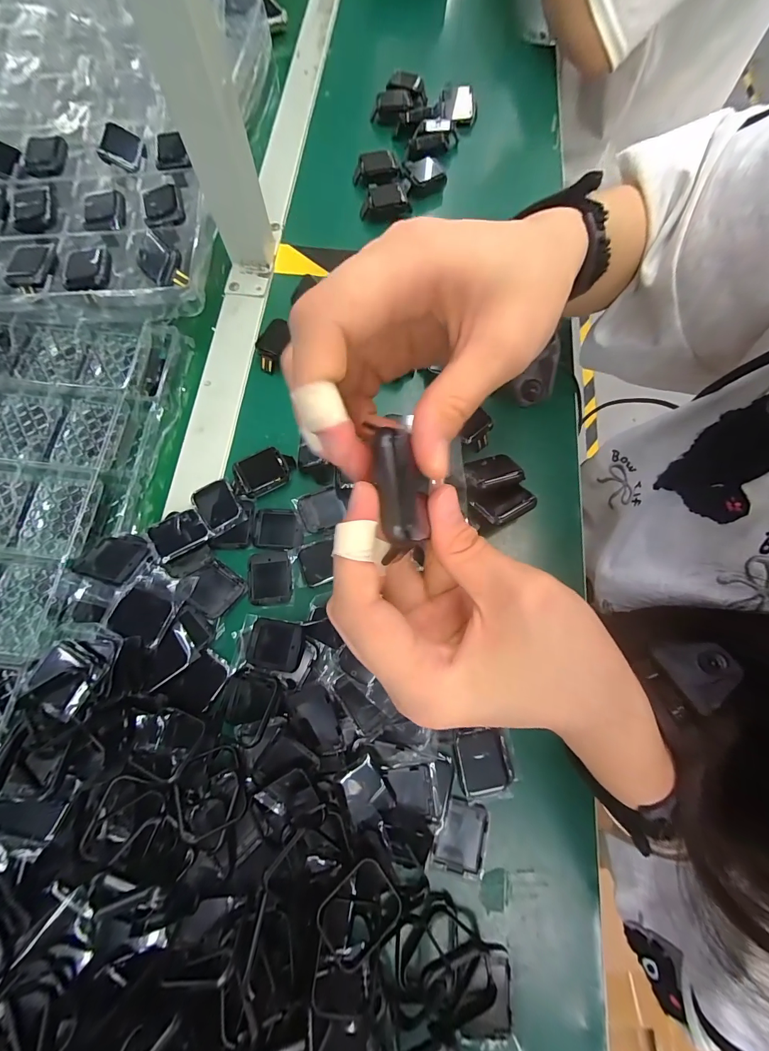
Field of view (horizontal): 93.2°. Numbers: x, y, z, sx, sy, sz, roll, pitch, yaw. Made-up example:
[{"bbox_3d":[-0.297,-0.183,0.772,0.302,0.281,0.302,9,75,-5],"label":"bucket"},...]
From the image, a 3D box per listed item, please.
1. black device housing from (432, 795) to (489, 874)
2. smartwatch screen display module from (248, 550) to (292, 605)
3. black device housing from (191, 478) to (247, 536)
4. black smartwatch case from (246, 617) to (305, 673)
[{"bbox_3d":[0.050,0.201,0.237,0.031,0.004,0.039,14,74,3],"label":"black device housing"},{"bbox_3d":[-0.089,0.040,0.280,0.031,0.004,0.040,-6,74,-3],"label":"smartwatch screen display module"},{"bbox_3d":[-0.133,-0.015,0.291,0.030,0.006,0.044,-32,77,-10],"label":"black device housing"},{"bbox_3d":[-0.078,0.085,0.260,0.040,0.011,0.033,10,74,2],"label":"black smartwatch case"}]

